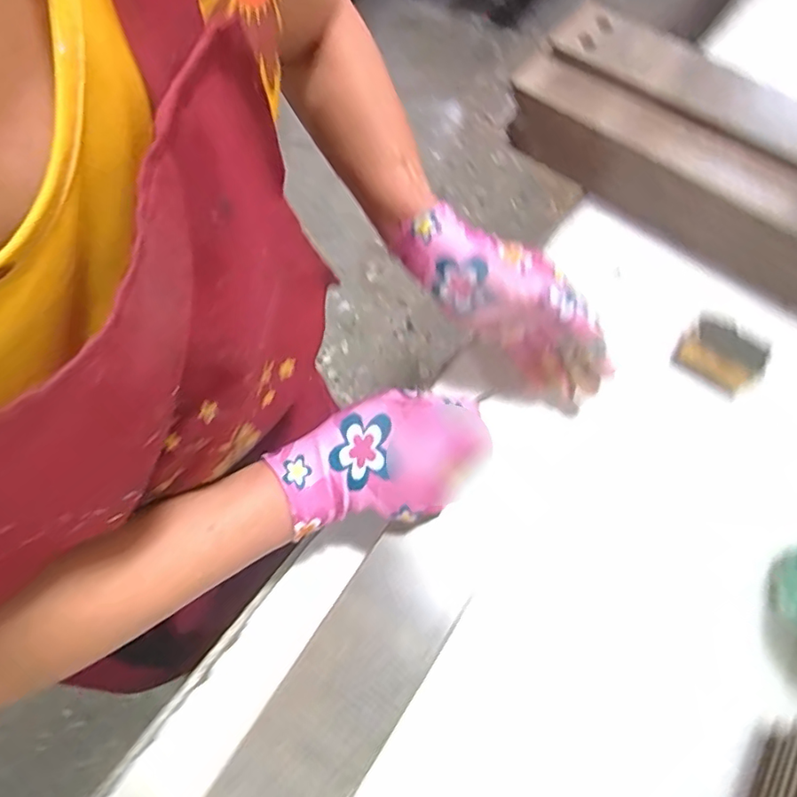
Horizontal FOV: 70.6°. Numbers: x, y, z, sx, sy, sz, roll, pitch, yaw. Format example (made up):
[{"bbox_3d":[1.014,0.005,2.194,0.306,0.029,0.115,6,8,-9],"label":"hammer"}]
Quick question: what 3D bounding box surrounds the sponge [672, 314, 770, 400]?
[{"bbox_3d":[0.273,-0.038,0.477,0.065,0.033,0.047,37,71,13],"label":"sponge"}]

